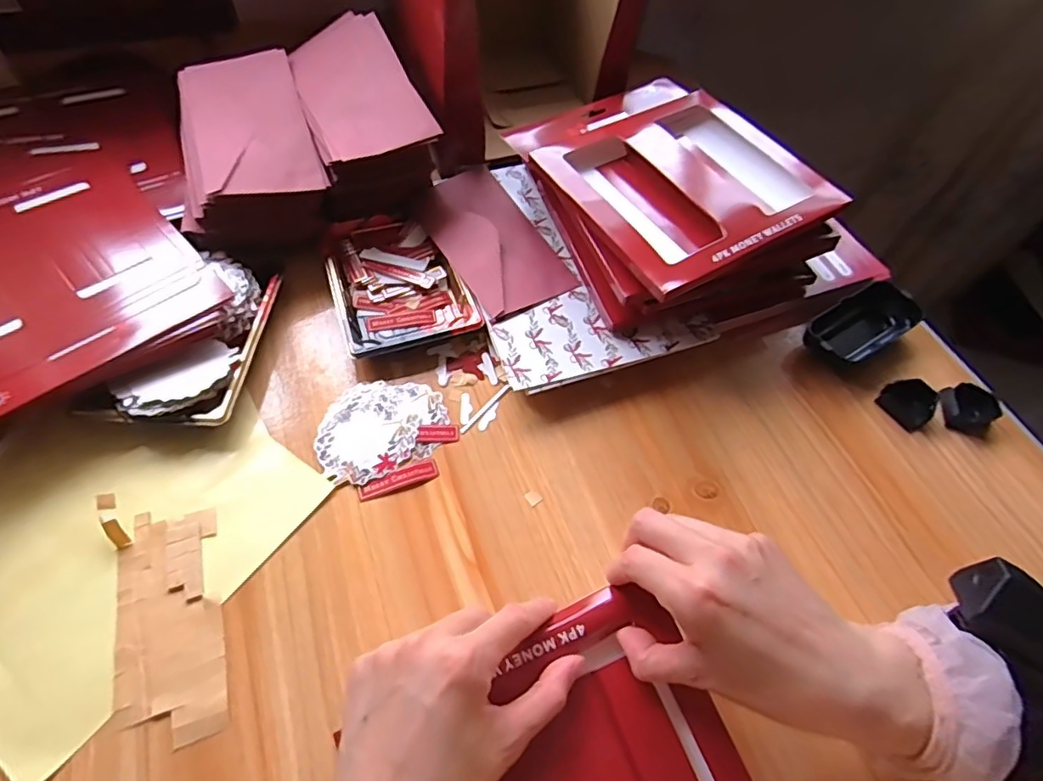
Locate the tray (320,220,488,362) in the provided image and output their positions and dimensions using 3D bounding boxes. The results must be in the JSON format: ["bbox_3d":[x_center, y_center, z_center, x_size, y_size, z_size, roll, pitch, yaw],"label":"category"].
[{"bbox_3d":[-0.112,-0.094,0.500,0.107,0.024,0.153,-18,60,-15],"label":"tray"}]

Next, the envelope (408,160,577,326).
[{"bbox_3d":[-0.030,-0.144,0.516,0.092,0.015,0.182,-24,62,-18],"label":"envelope"}]

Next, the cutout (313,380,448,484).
[{"bbox_3d":[-0.108,0.026,0.430,0.097,0.004,0.080,-25,62,-19],"label":"cutout"}]

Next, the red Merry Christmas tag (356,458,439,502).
[{"bbox_3d":[-0.089,0.064,0.406,0.058,0.004,0.016,-18,60,-15],"label":"red Merry Christmas tag"}]

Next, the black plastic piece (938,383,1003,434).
[{"bbox_3d":[0.362,0.013,0.456,0.035,0.021,0.040,-26,62,-19],"label":"black plastic piece"}]

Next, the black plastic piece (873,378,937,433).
[{"bbox_3d":[0.314,0.009,0.455,0.033,0.021,0.038,-27,63,-20],"label":"black plastic piece"}]

